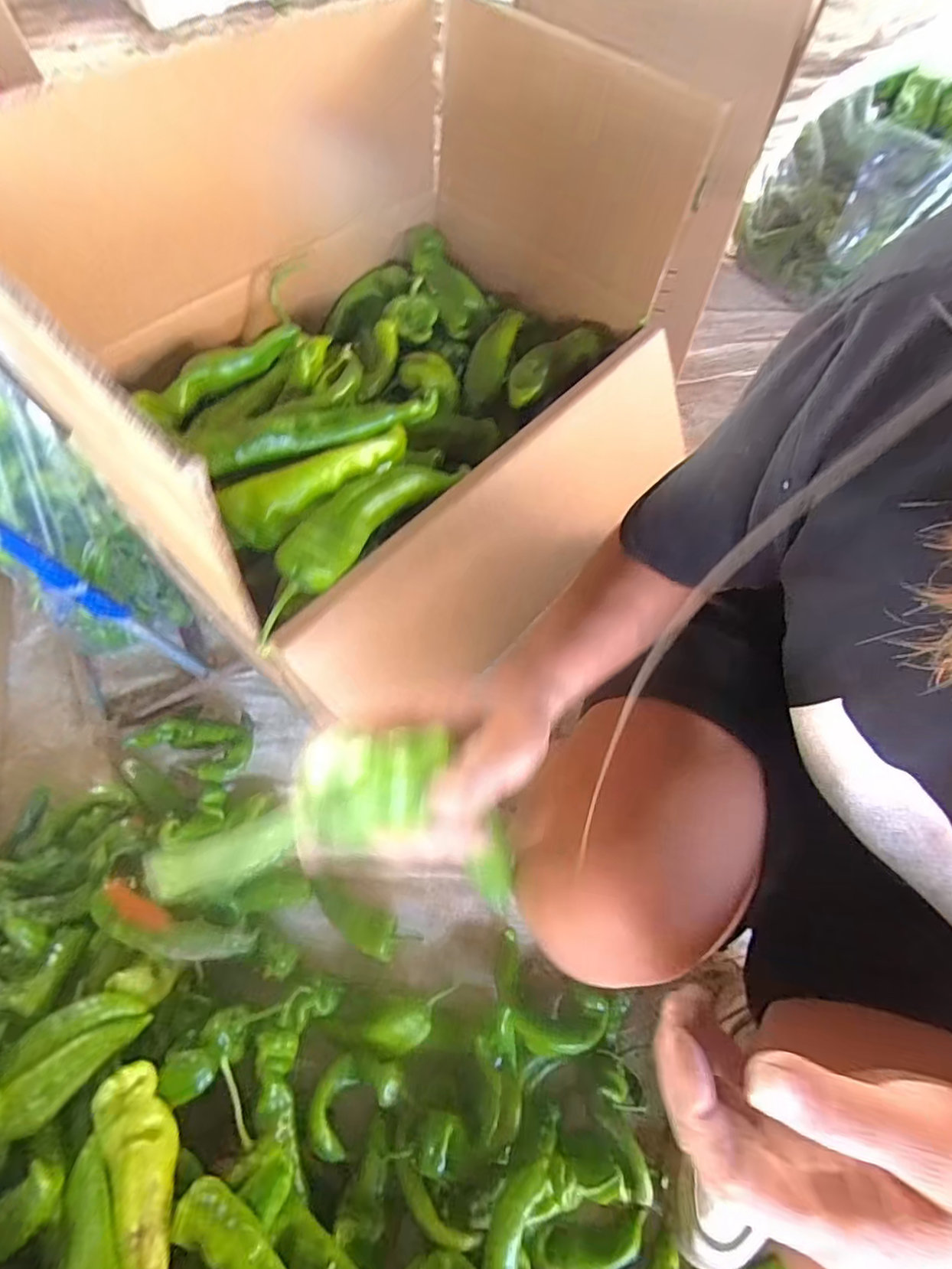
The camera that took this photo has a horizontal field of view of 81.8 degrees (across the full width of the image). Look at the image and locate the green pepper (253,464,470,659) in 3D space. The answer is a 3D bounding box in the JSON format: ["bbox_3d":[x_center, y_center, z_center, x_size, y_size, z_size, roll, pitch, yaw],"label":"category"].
[{"bbox_3d":[-0.101,-0.086,0.448,0.056,0.038,0.239,34,69,15],"label":"green pepper"}]

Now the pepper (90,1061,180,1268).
[{"bbox_3d":[-0.282,0.471,0.466,0.047,0.037,0.184,-27,55,-13],"label":"pepper"}]

